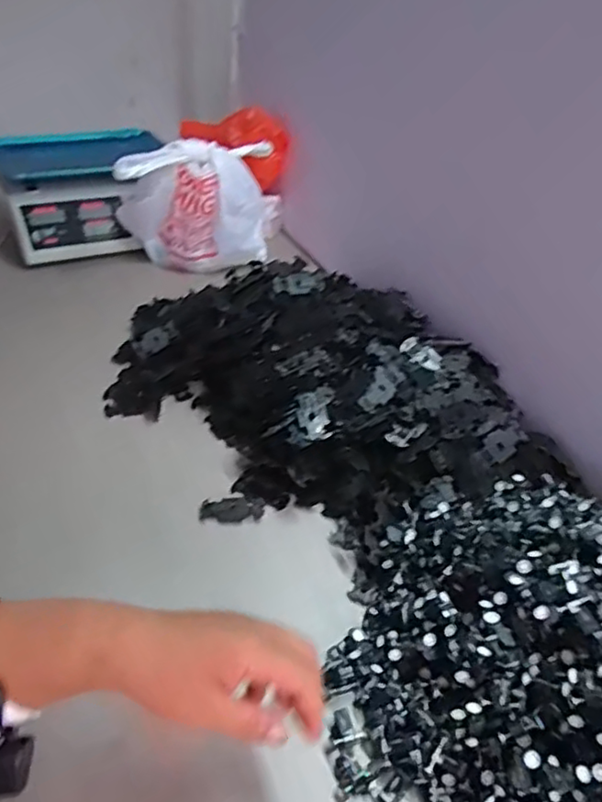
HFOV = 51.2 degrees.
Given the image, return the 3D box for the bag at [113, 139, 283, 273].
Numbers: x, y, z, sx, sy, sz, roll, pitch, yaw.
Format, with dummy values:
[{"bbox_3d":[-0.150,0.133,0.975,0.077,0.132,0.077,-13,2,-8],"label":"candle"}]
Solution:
[{"bbox_3d":[-0.170,-0.350,1.106,0.286,0.192,0.197,-3,35,-11],"label":"bag"}]

